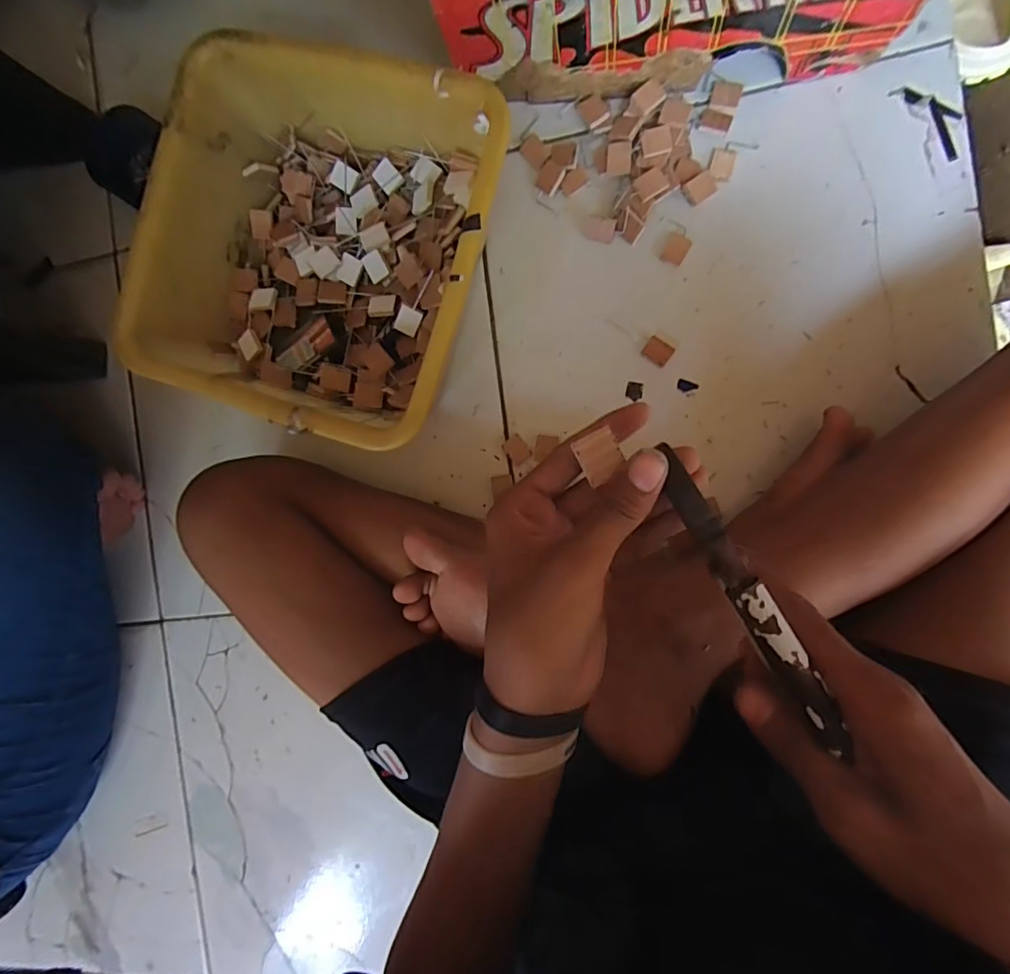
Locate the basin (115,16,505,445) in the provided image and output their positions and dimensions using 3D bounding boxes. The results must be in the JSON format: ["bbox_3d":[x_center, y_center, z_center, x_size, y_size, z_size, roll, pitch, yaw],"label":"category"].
[{"bbox_3d":[-0.140,-0.183,0.436,0.263,0.121,0.262,19,95,11],"label":"basin"}]

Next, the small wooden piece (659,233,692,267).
[{"bbox_3d":[0.148,-0.206,0.449,0.020,0.004,0.025,30,97,9],"label":"small wooden piece"}]

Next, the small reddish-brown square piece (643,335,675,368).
[{"bbox_3d":[0.133,-0.118,0.449,0.023,0.005,0.020,38,98,8],"label":"small reddish-brown square piece"}]

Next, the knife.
[{"bbox_3d":[0.107,0.048,0.230,0.014,0.008,0.145,-28,83,4],"label":"knife"}]

